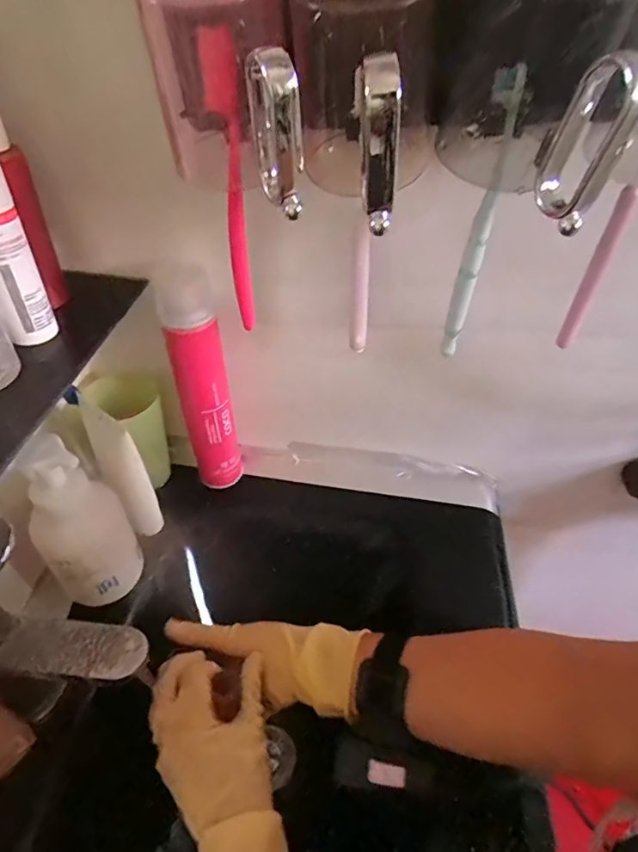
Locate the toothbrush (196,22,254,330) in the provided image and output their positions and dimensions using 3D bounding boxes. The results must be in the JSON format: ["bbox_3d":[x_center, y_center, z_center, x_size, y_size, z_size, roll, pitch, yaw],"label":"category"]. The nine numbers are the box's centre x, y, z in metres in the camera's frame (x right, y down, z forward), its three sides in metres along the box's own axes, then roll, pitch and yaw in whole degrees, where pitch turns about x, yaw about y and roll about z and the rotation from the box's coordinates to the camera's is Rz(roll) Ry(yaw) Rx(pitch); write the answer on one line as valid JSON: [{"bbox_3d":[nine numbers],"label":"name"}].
[{"bbox_3d":[-0.055,-0.149,0.337,0.020,0.179,0.012,13,45,14],"label":"toothbrush"}]

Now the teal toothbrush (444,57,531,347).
[{"bbox_3d":[0.102,-0.122,0.328,0.017,0.178,0.018,15,46,16],"label":"teal toothbrush"}]

